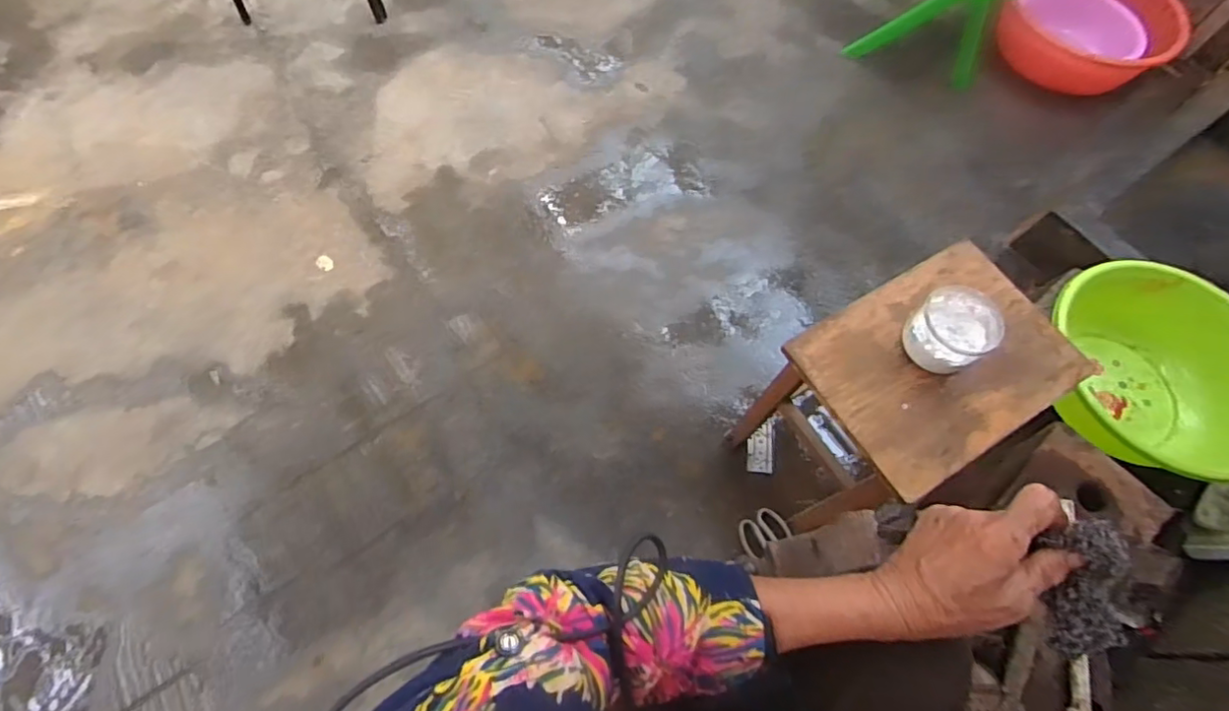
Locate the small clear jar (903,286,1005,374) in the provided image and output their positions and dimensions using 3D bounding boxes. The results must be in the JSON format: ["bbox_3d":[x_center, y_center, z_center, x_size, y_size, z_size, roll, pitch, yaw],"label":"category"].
[{"bbox_3d":[0.447,-0.034,0.793,0.106,0.060,0.097,2,64,-3],"label":"small clear jar"}]

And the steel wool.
[{"bbox_3d":[0.295,0.146,0.370,0.026,0.029,0.092,-2,105,-2],"label":"steel wool"}]

